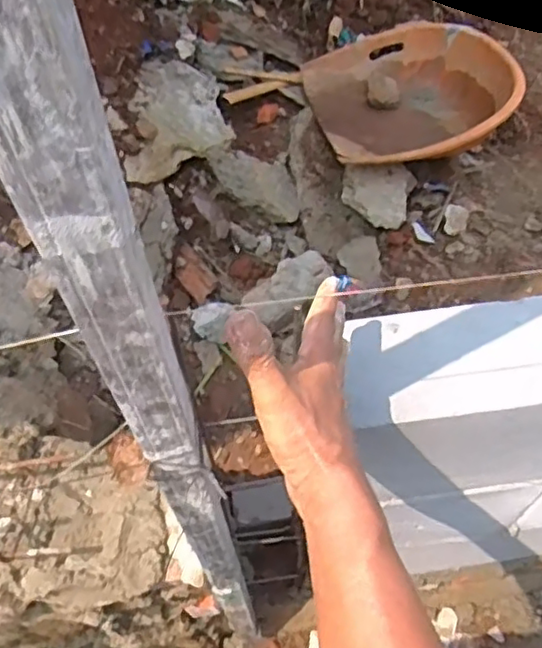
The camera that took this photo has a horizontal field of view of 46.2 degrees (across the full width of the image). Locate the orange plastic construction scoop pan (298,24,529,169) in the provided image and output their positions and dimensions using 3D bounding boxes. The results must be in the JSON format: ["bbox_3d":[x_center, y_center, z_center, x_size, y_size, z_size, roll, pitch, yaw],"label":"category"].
[{"bbox_3d":[0.300,-0.485,1.387,0.414,0.143,0.423,-14,57,-6],"label":"orange plastic construction scoop pan"}]

